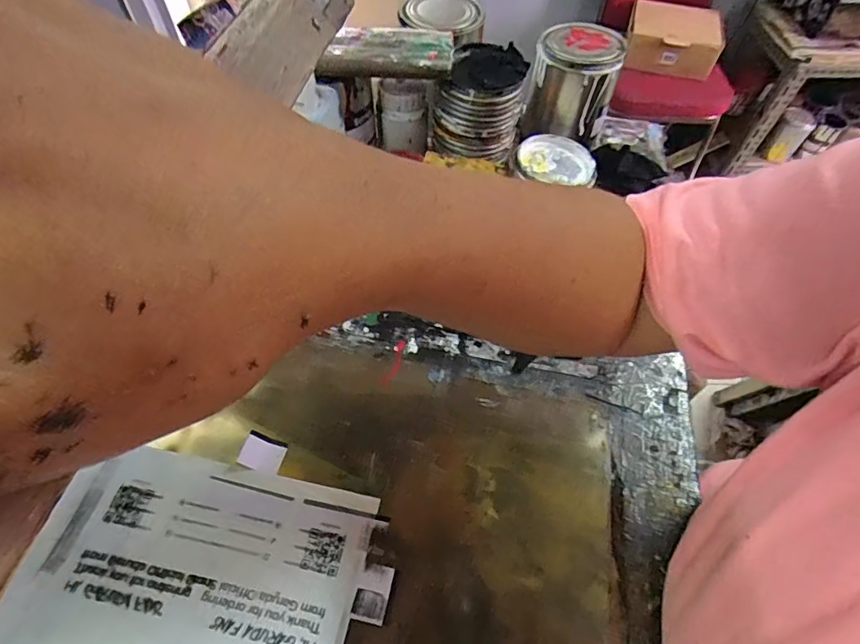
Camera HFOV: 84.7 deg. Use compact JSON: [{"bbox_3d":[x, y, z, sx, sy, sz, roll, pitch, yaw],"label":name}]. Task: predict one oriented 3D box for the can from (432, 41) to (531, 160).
[{"bbox_3d":[0.060,-0.271,0.581,0.104,0.107,0.094,12,56,7],"label":"can"}]

